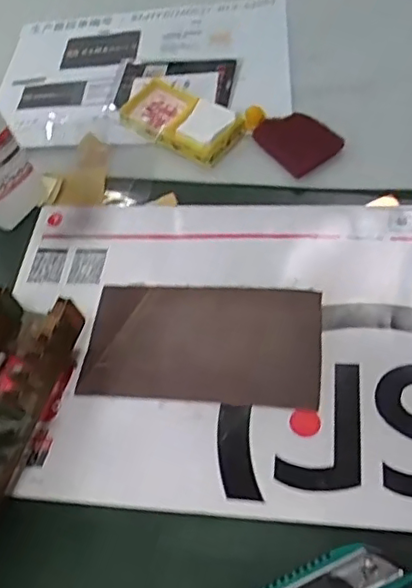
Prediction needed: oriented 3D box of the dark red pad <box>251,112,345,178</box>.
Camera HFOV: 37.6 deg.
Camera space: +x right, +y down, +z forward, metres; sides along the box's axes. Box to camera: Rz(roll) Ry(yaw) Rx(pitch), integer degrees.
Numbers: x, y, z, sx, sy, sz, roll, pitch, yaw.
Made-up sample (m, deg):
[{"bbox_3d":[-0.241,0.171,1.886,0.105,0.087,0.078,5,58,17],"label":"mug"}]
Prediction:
[{"bbox_3d":[0.077,-0.132,0.517,0.068,0.047,0.007,43,25,12],"label":"dark red pad"}]

